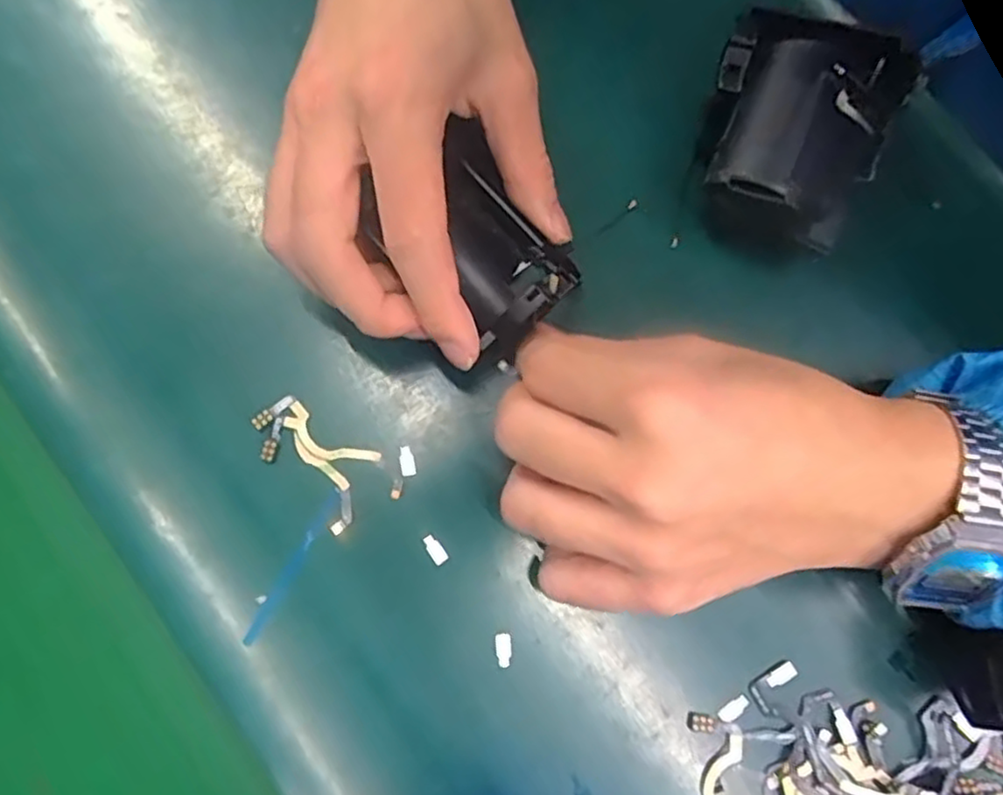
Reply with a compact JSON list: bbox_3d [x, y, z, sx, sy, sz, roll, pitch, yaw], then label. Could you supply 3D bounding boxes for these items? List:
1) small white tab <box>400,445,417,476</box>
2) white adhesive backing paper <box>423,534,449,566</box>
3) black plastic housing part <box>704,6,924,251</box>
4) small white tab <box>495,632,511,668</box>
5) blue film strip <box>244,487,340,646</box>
[{"bbox_3d":[-0.035,0.023,0.256,0.005,0.004,0.011,-14,77,-3],"label":"small white tab"},{"bbox_3d":[-0.024,0.054,0.250,0.005,0.004,0.011,-37,79,-7],"label":"white adhesive backing paper"},{"bbox_3d":[0.113,-0.107,0.269,0.068,0.042,0.102,30,79,4],"label":"black plastic housing part"},{"bbox_3d":[0.001,0.088,0.244,0.005,0.004,0.011,-7,77,-1],"label":"small white tab"},{"bbox_3d":[-0.073,0.059,0.245,0.005,0.004,0.059,29,79,4],"label":"blue film strip"}]

